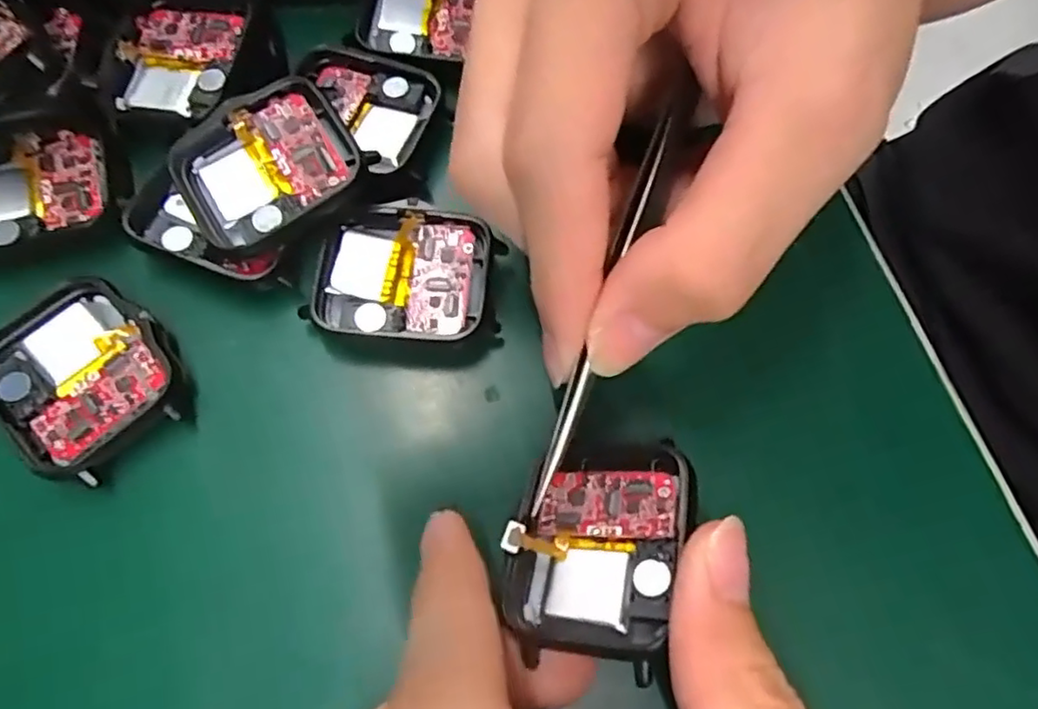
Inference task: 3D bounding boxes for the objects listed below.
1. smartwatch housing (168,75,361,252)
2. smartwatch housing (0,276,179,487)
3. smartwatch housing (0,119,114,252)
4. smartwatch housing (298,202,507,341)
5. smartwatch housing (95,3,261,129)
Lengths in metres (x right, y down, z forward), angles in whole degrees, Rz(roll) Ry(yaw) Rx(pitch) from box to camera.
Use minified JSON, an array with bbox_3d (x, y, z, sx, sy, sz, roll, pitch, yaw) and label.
[{"bbox_3d":[-0.063,-0.047,0.162,0.042,0.014,0.036,-30,72,-10],"label":"smartwatch housing"},{"bbox_3d":[-0.103,0.003,0.151,0.043,0.006,0.037,42,76,15],"label":"smartwatch housing"},{"bbox_3d":[-0.131,-0.046,0.169,0.041,0.005,0.038,-18,70,-6],"label":"smartwatch housing"},{"bbox_3d":[-0.029,-0.021,0.162,0.045,0.006,0.035,-1,70,0],"label":"smartwatch housing"},{"bbox_3d":[-0.092,-0.078,0.176,0.042,0.010,0.041,8,70,4],"label":"smartwatch housing"}]

